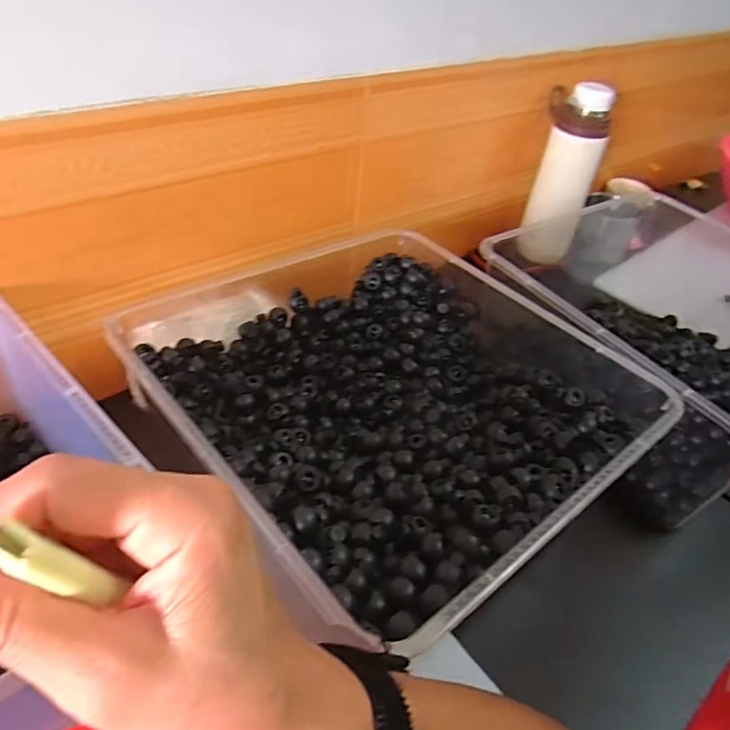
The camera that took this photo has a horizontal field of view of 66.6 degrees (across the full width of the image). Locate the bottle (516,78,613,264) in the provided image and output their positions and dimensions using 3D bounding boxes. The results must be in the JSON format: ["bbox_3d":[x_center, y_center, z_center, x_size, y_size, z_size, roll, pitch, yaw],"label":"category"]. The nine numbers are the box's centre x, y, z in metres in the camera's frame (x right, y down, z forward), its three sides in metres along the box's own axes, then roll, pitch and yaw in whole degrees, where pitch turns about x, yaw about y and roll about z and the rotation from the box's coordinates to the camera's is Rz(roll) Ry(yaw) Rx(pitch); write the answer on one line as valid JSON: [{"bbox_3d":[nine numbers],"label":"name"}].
[{"bbox_3d":[0.254,-0.243,0.714,0.085,0.217,0.062,23,45,16],"label":"bottle"}]

